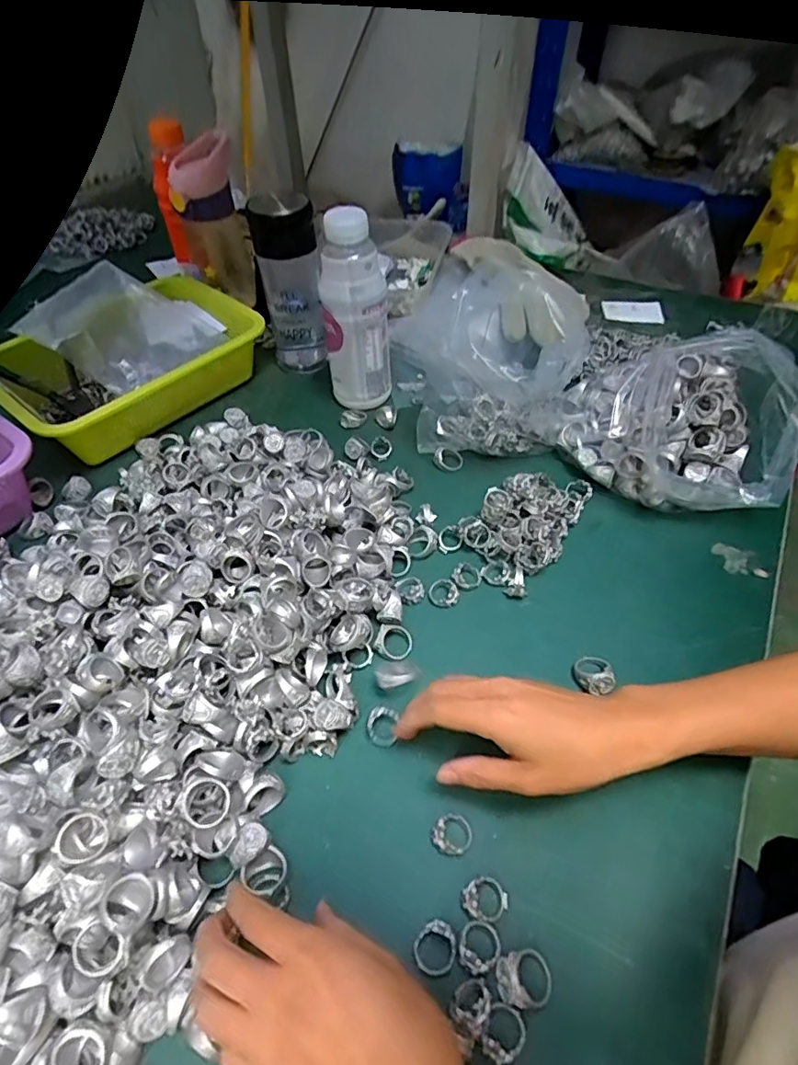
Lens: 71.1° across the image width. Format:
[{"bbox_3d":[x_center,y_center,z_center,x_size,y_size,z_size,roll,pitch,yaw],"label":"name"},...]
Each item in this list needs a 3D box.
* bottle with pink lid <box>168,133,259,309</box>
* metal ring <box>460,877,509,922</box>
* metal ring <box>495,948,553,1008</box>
[{"bbox_3d":[-0.233,-0.382,0.712,0.078,0.190,0.081,-12,50,-11],"label":"bottle with pink lid"},{"bbox_3d":[0.049,0.209,0.320,0.025,0.011,0.022,-31,56,-24],"label":"metal ring"},{"bbox_3d":[0.067,0.236,0.296,0.031,0.014,0.024,-9,50,-8],"label":"metal ring"}]

